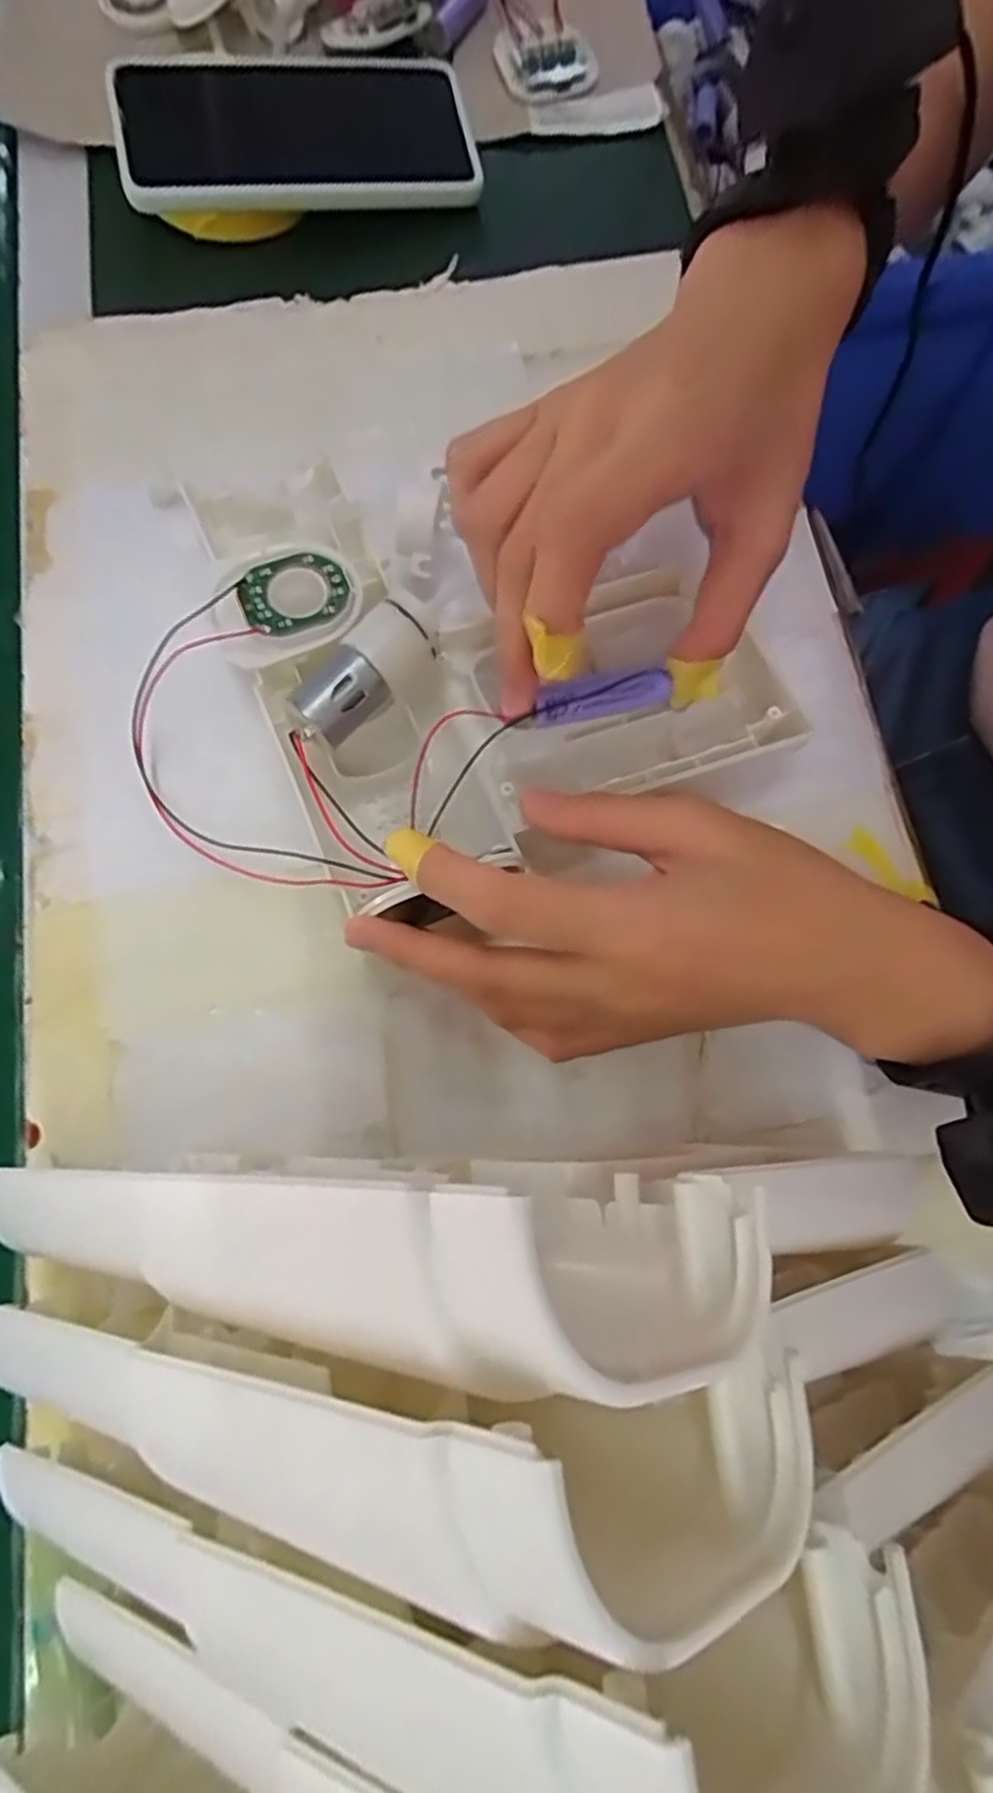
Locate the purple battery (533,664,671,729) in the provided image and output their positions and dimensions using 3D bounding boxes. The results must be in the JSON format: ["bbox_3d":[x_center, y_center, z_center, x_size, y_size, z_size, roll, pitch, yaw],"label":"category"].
[{"bbox_3d":[0.035,-0.066,0.249,0.047,0.012,0.009,-15,75,-13],"label":"purple battery"}]

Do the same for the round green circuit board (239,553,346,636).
[{"bbox_3d":[-0.075,-0.113,0.278,0.039,0.004,0.031,-25,76,-5],"label":"round green circuit board"}]

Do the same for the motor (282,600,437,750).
[{"bbox_3d":[-0.048,-0.074,0.260,0.022,0.019,0.053,42,80,11],"label":"motor"}]

